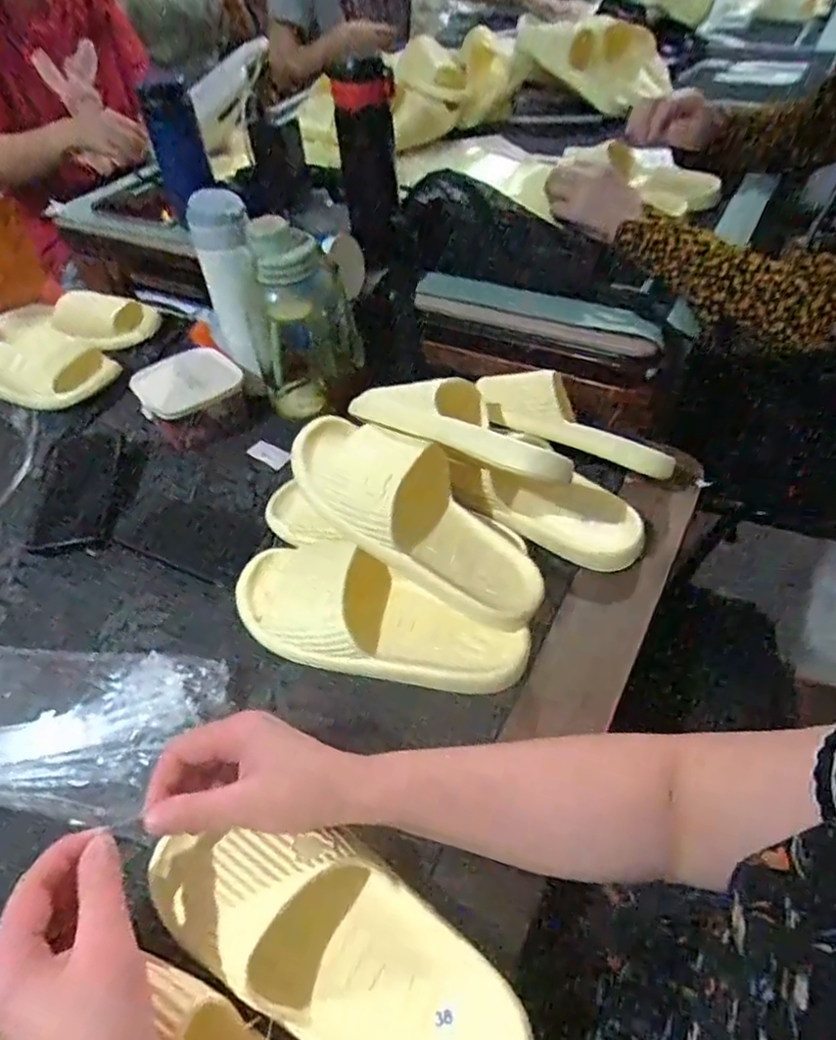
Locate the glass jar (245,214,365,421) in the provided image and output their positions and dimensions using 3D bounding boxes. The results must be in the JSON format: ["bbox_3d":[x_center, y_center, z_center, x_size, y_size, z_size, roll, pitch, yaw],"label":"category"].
[{"bbox_3d":[-0.127,-0.221,0.719,0.114,0.191,0.102,-8,47,-2],"label":"glass jar"}]

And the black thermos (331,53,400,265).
[{"bbox_3d":[-0.062,-0.430,0.794,0.064,0.254,0.056,-12,76,-6],"label":"black thermos"}]

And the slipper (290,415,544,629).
[{"bbox_3d":[-0.001,-0.008,0.530,0.246,0.058,0.099,39,58,8],"label":"slipper"}]

